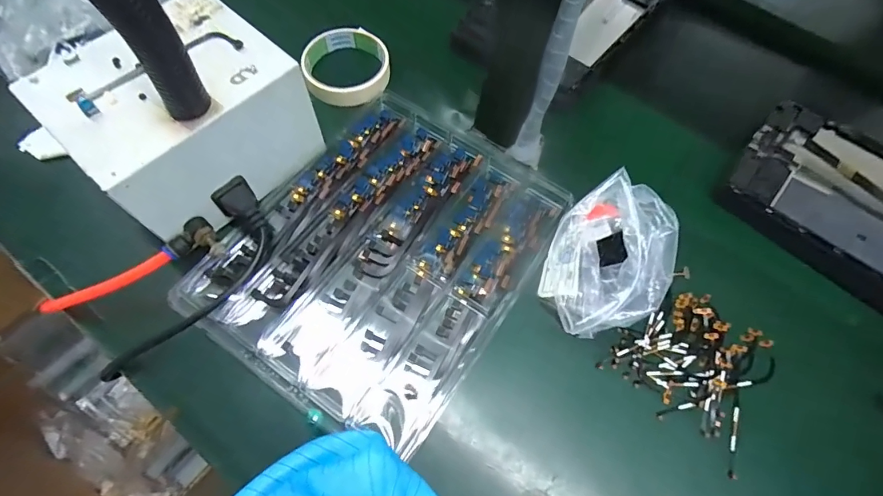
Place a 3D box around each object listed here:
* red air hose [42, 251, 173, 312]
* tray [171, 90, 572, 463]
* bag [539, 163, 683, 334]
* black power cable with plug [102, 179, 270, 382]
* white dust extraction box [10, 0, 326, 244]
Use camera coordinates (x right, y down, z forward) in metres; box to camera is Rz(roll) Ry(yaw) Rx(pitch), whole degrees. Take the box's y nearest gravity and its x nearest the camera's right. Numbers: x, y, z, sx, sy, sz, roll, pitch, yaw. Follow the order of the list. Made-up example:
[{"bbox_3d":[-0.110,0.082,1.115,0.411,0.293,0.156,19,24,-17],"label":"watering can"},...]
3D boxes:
[{"bbox_3d":[-0.261,0.030,0.337,0.111,0.015,0.014,-21,69,4],"label":"red air hose"},{"bbox_3d":[-0.044,-0.006,0.366,0.222,0.019,0.270,31,69,10],"label":"tray"},{"bbox_3d":[0.127,0.011,0.344,0.084,0.064,0.129,19,68,5],"label":"bag"},{"bbox_3d":[-0.184,0.028,0.333,0.053,0.033,0.170,26,68,8],"label":"black power cable with plug"},{"bbox_3d":[-0.204,-0.102,0.355,0.164,0.097,0.128,-41,75,-17],"label":"white dust extraction box"}]

